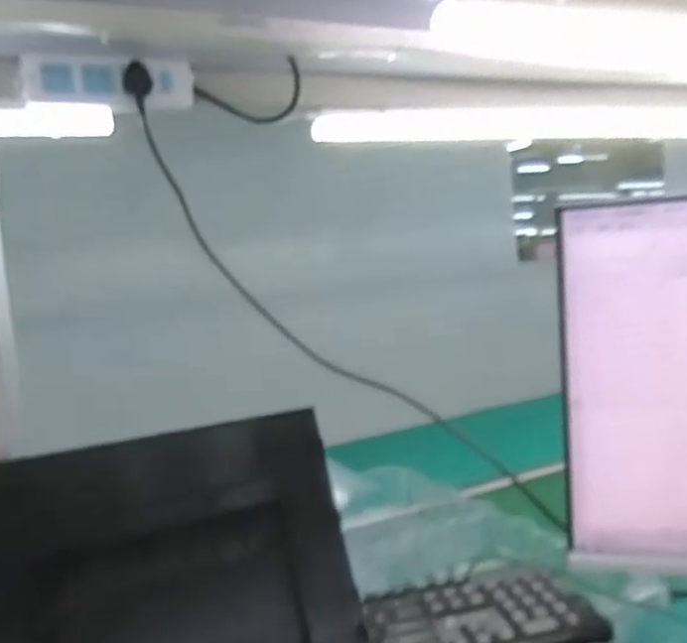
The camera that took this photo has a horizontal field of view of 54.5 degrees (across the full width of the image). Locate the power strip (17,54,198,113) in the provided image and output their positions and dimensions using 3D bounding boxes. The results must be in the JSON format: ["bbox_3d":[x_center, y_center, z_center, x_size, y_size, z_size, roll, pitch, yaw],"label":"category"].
[{"bbox_3d":[-0.266,-0.273,0.768,0.186,0.054,0.029,-7,5,-21],"label":"power strip"}]

